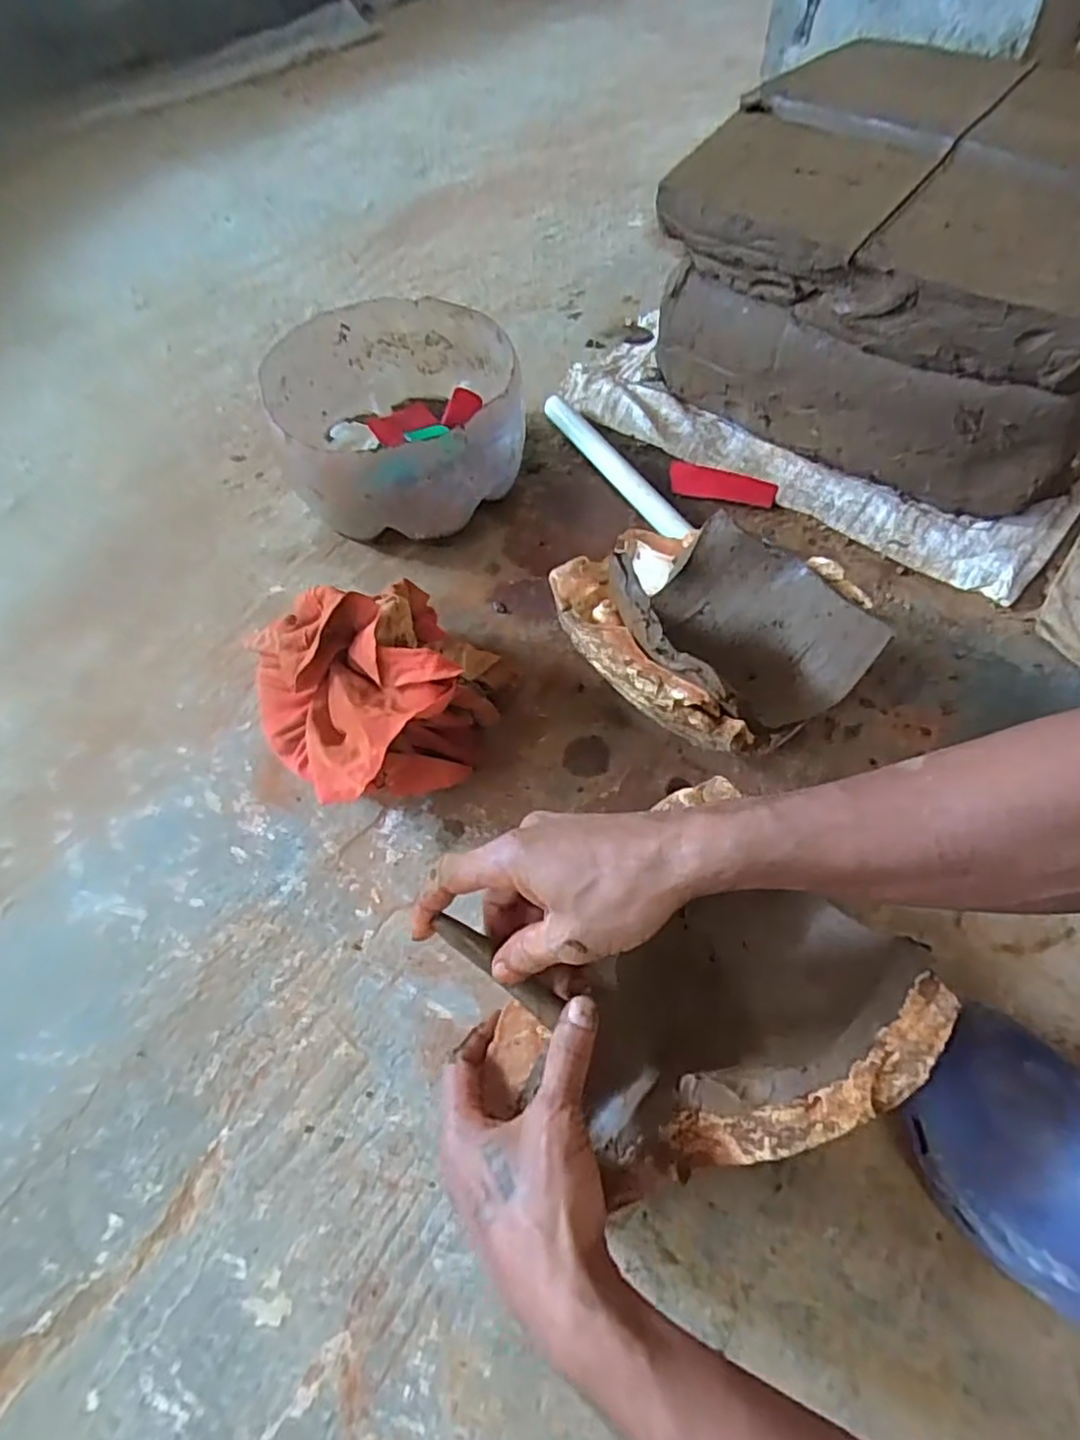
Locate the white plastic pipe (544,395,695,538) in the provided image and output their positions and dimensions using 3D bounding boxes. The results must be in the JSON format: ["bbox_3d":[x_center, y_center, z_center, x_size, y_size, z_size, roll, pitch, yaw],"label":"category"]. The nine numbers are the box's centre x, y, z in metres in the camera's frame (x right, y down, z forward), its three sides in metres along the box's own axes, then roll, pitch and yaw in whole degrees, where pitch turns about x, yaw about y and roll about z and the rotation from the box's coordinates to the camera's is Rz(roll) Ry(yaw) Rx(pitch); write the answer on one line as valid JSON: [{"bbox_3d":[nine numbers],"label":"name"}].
[{"bbox_3d":[0.078,-0.267,0.717,0.024,0.026,0.252,-27,61,-12],"label":"white plastic pipe"}]

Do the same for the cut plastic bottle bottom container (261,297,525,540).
[{"bbox_3d":[-0.132,-0.291,0.683,0.228,0.130,0.264,-21,60,-9],"label":"cut plastic bottle bottom container"}]

